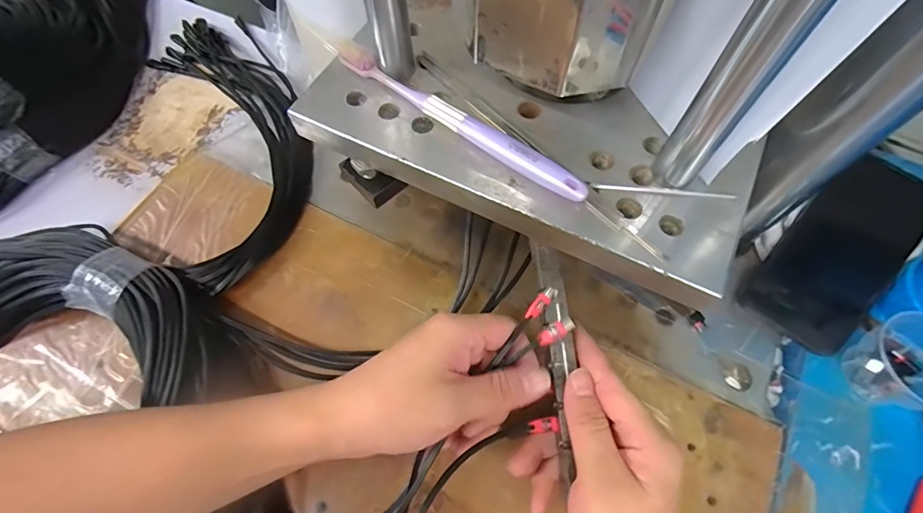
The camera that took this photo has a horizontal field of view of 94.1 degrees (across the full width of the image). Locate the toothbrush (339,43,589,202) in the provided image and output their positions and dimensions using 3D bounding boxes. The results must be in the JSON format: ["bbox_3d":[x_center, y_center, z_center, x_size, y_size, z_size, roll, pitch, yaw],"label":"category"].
[{"bbox_3d":[-0.004,-0.084,0.259,0.179,0.013,0.016,34,70,16],"label":"toothbrush"}]

